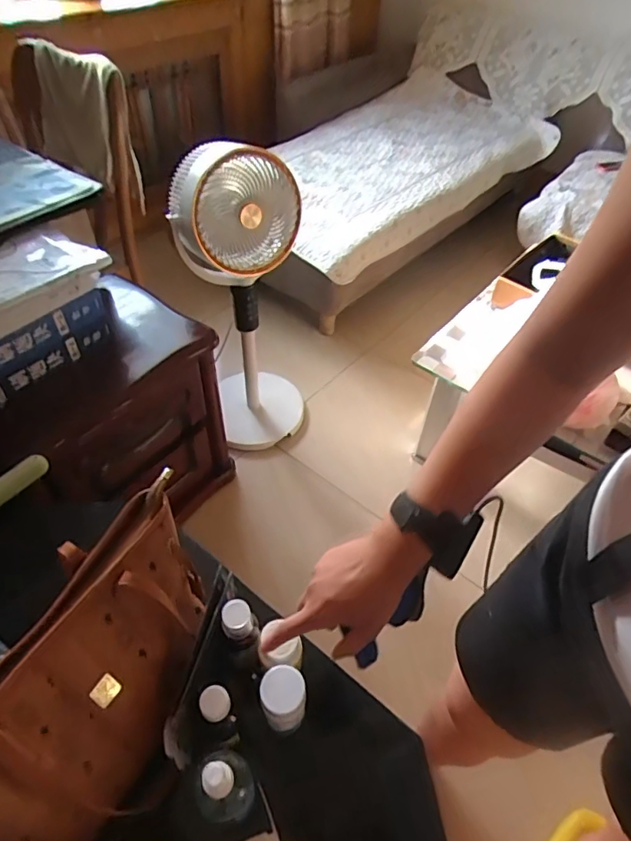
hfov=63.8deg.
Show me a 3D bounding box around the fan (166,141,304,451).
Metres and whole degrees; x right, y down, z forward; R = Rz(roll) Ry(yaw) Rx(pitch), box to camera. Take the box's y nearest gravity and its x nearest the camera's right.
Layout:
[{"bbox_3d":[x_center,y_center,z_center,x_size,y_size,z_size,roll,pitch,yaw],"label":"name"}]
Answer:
[{"bbox_3d":[-0.173,-0.239,1.331,0.302,0.827,0.256,-4,48,-7],"label":"fan"}]

